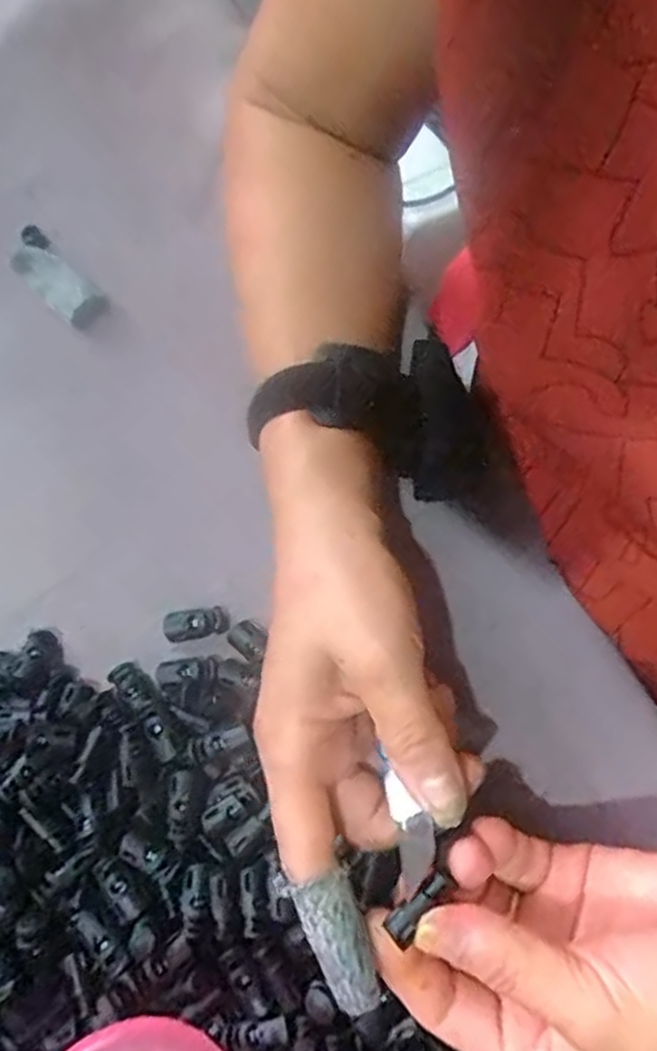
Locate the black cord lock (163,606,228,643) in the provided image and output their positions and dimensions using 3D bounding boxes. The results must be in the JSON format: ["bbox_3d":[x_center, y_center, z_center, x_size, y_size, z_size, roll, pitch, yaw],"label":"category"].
[{"bbox_3d":[-0.062,0.046,0.332,0.030,0.008,0.013,-11,77,1],"label":"black cord lock"}]

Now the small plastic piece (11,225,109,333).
[{"bbox_3d":[-0.142,-0.128,0.370,0.024,0.011,0.056,-44,79,-7],"label":"small plastic piece"}]

